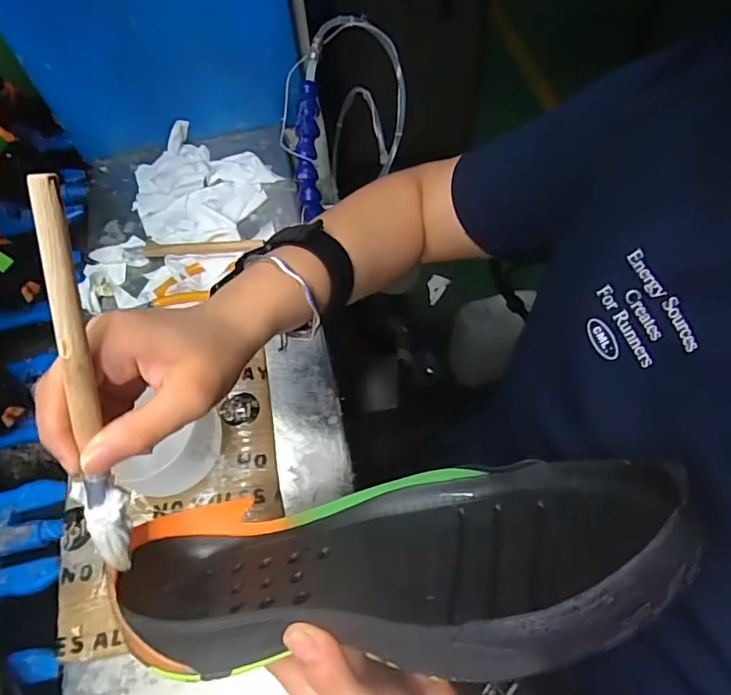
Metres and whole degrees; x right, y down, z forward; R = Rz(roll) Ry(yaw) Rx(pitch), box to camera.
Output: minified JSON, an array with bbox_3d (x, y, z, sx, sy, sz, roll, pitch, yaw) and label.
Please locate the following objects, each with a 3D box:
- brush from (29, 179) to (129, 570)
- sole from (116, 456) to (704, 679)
[{"bbox_3d":[-0.119,0.024,0.225,0.017,0.187,0.009,7,27,6],"label":"brush"},{"bbox_3d":[-0.002,0.092,0.231,0.254,0.103,0.033,-17,99,21],"label":"sole"}]

